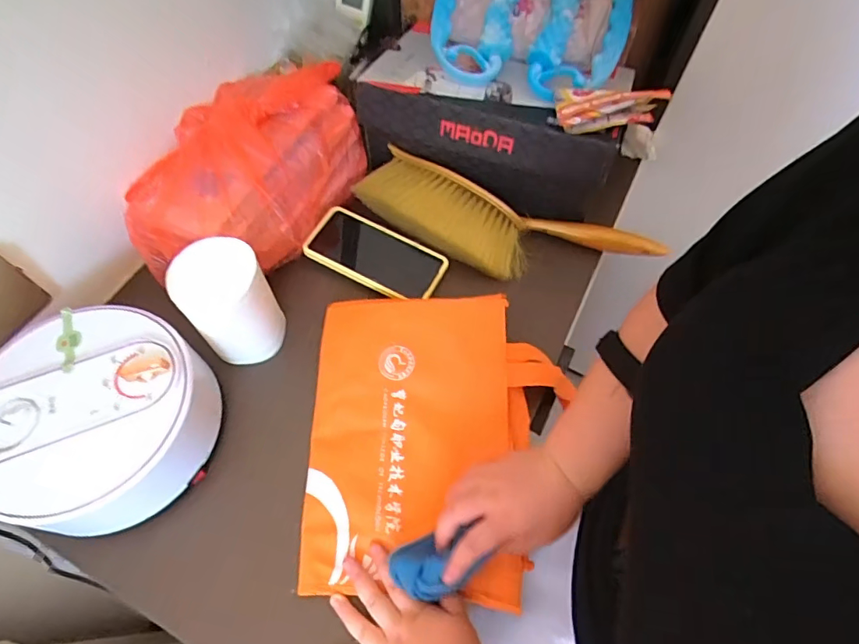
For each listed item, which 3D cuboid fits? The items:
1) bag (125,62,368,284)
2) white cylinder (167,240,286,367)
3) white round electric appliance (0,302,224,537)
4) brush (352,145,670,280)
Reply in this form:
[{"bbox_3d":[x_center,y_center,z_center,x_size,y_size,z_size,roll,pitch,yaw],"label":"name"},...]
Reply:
[{"bbox_3d":[-0.214,-0.183,0.579,0.178,0.114,0.295,23,63,13],"label":"bag"},{"bbox_3d":[-0.207,-0.017,0.516,0.082,0.124,0.079,0,60,0],"label":"white cylinder"},{"bbox_3d":[-0.312,0.087,0.470,0.192,0.097,0.188,0,60,0],"label":"white round electric appliance"},{"bbox_3d":[0.095,-0.118,0.613,0.370,0.061,0.106,17,61,9],"label":"brush"}]

